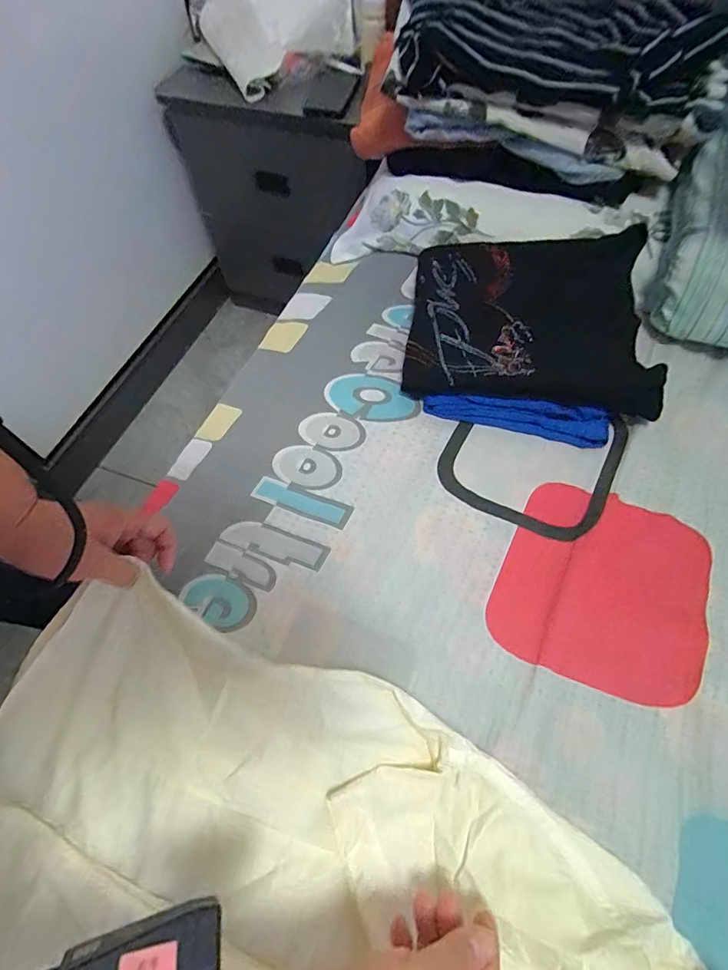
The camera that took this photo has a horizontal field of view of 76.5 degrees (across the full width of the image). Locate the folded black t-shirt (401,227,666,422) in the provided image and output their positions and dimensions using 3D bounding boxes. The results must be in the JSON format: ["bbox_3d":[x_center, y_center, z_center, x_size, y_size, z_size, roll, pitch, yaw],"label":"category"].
[{"bbox_3d":[0.201,-0.210,0.567,0.280,0.043,0.260,8,70,3],"label":"folded black t-shirt"}]

